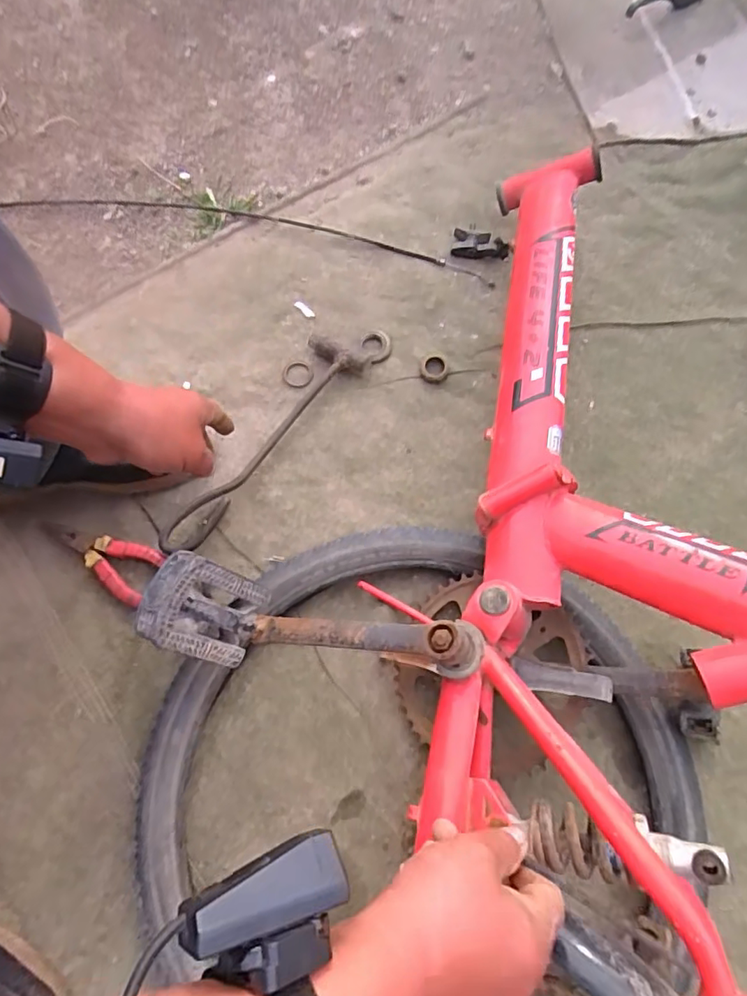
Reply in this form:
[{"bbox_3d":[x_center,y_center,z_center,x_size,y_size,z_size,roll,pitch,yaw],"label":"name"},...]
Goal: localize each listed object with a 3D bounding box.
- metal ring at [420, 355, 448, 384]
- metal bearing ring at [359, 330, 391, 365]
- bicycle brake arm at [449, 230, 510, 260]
[{"bbox_3d":[0.070,-0.149,0.643,0.031,0.016,0.032,0,71,0],"label":"metal ring"},{"bbox_3d":[0.003,-0.178,0.659,0.035,0.007,0.042,-14,71,-5],"label":"metal bearing ring"},{"bbox_3d":[0.135,-0.316,0.700,0.068,0.019,0.030,8,71,2],"label":"bicycle brake arm"}]

